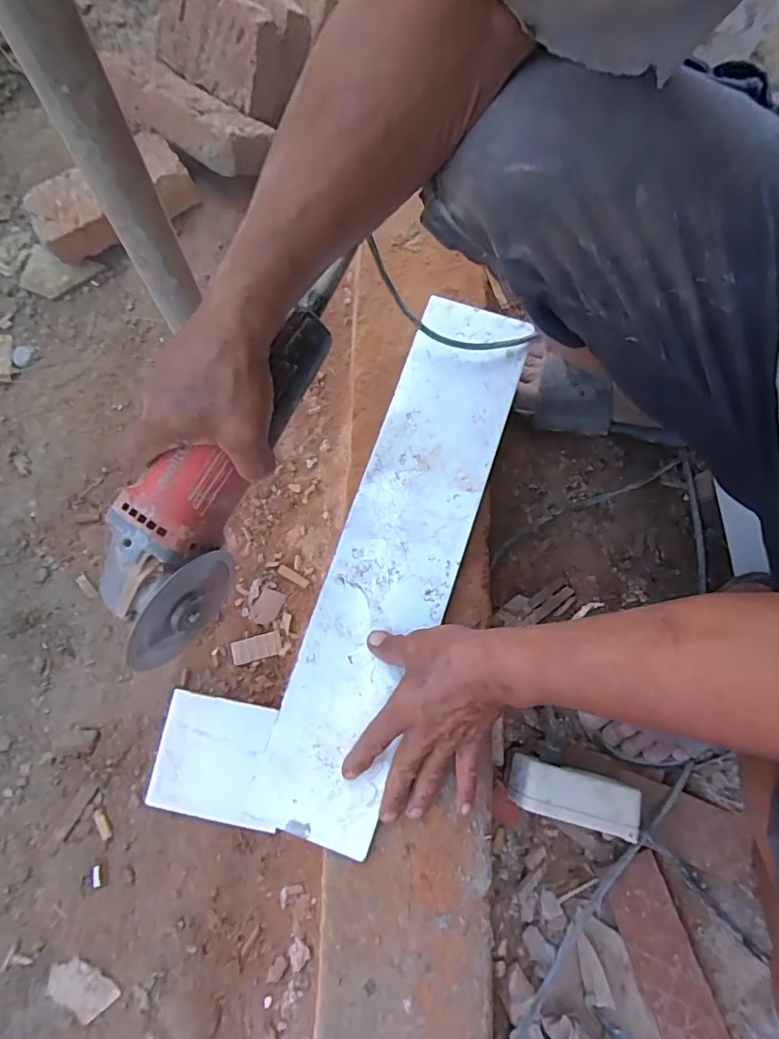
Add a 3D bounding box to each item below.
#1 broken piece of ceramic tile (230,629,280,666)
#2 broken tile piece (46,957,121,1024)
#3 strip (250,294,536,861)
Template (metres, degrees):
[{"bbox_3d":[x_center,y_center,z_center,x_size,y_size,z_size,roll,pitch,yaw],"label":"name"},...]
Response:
[{"bbox_3d":[-0.138,0.133,0.536,0.050,0.006,0.024,-16,77,-3],"label":"broken piece of ceramic tile"},{"bbox_3d":[-0.276,0.419,0.462,0.063,0.004,0.037,27,79,7],"label":"broken tile piece"},{"bbox_3d":[0.011,0.022,0.458,0.110,0.014,0.485,20,79,5],"label":"strip"}]

